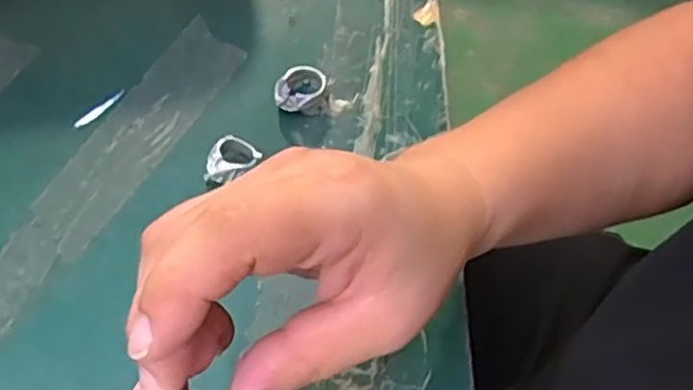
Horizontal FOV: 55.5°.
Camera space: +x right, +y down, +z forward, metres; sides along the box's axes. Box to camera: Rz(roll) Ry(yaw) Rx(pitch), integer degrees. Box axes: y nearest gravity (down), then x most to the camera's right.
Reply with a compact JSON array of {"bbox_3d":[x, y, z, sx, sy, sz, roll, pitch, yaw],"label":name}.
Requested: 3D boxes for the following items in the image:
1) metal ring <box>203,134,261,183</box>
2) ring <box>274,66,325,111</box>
[{"bbox_3d":[-0.058,-0.017,0.336,0.022,0.014,0.028,22,67,11],"label":"metal ring"},{"bbox_3d":[-0.025,-0.057,0.358,0.025,0.014,0.027,0,64,0],"label":"ring"}]

